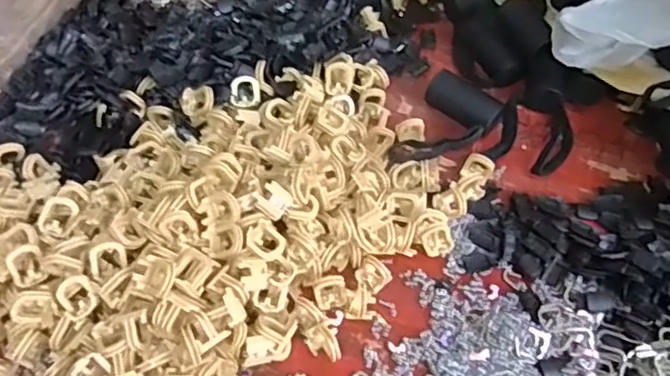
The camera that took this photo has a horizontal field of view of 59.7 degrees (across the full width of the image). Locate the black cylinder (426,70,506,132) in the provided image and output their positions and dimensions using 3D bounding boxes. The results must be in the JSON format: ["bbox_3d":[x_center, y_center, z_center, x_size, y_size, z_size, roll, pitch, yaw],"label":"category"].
[{"bbox_3d":[0.106,-0.071,0.484,0.060,0.025,0.032,31,62,16],"label":"black cylinder"}]

